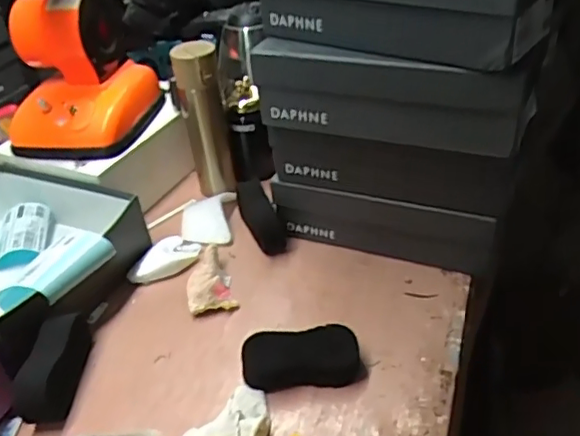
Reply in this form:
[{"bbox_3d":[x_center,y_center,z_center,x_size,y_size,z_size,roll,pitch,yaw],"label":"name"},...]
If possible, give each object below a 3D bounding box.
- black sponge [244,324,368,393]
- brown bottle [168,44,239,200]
[{"bbox_3d":[0.013,0.153,0.650,0.128,0.032,0.056,-5,37,3],"label":"black sponge"},{"bbox_3d":[-0.124,-0.143,0.885,0.063,0.247,0.056,-13,37,-8],"label":"brown bottle"}]

